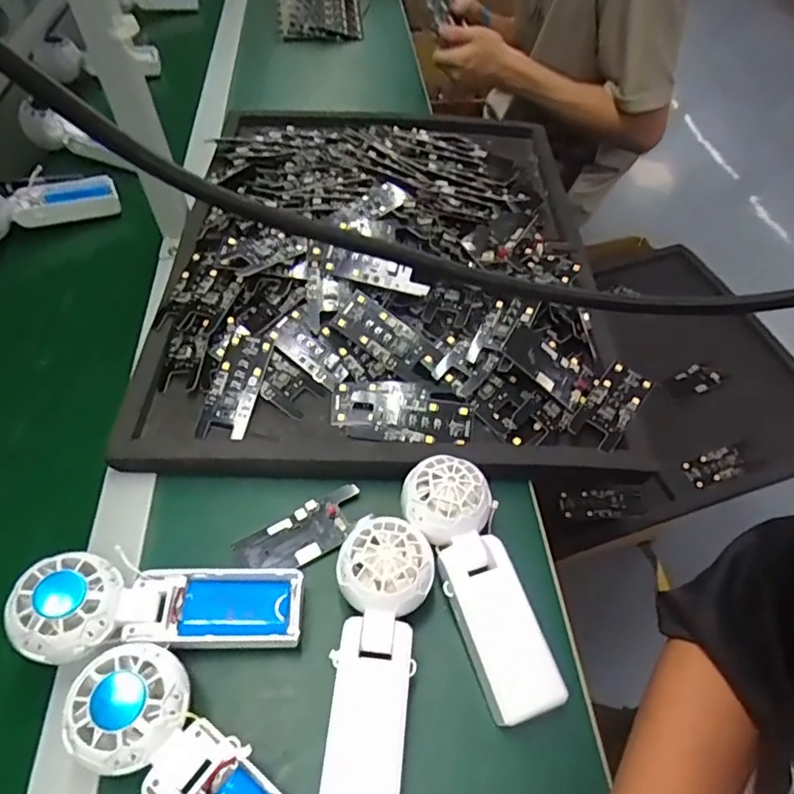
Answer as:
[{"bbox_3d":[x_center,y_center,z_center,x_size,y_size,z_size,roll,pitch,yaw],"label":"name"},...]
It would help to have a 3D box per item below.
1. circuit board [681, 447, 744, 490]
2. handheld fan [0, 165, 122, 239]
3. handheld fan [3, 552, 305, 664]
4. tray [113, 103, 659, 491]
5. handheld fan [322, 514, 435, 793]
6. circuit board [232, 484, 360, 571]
[{"bbox_3d":[0.405,0.088,0.719,0.075,0.013,0.038,-16,53,-11],"label":"circuit board"},{"bbox_3d":[-0.417,-0.225,0.647,0.170,0.062,0.060,-24,55,-17],"label":"handheld fan"},{"bbox_3d":[-0.149,0.135,0.362,0.168,0.029,0.055,6,50,-15],"label":"handheld fan"},{"bbox_3d":[-0.009,-0.174,0.590,0.426,0.067,0.542,-1,52,1],"label":"tray"},{"bbox_3d":[-0.013,0.159,0.345,0.057,0.030,0.168,4,65,5],"label":"handheld fan"},{"bbox_3d":[-0.068,0.101,0.422,0.094,0.009,0.039,-28,56,-19],"label":"circuit board"}]

